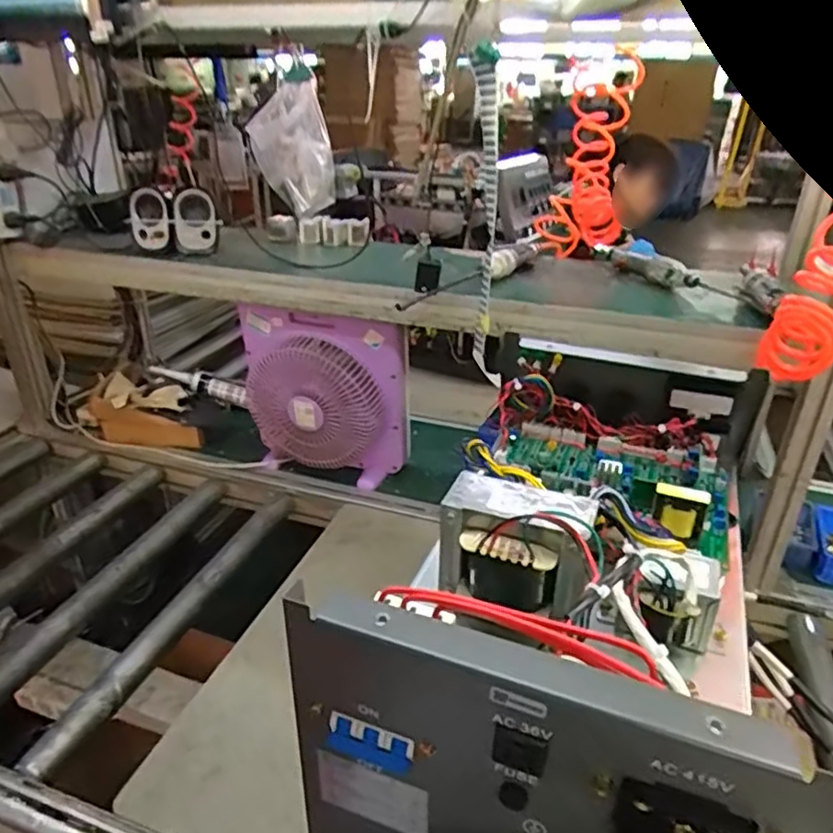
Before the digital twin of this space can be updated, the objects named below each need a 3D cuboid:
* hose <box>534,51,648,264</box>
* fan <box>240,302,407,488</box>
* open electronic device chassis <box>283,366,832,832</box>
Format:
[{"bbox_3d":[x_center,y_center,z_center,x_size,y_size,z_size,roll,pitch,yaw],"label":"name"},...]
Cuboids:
[{"bbox_3d":[0.351,-0.501,1.363,0.199,0.233,0.440,10,75,18],"label":"hose"},{"bbox_3d":[-0.176,-0.028,1.203,0.308,0.325,0.085,3,29,5],"label":"fan"},{"bbox_3d":[0.141,0.136,0.542,0.257,0.200,0.481,12,27,20],"label":"open electronic device chassis"}]

